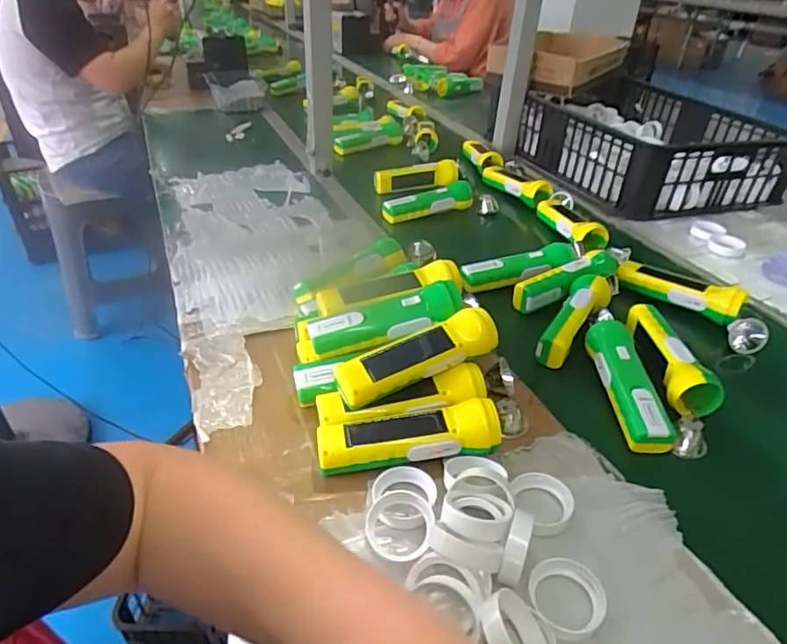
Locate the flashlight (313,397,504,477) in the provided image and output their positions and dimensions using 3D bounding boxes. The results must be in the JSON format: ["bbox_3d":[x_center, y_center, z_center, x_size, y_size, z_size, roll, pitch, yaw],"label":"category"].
[{"bbox_3d":[0.014,0.105,0.497,0.162,0.041,0.041,-3,35,-9],"label":"flashlight"}]

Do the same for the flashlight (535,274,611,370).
[{"bbox_3d":[0.228,-0.003,0.677,0.052,0.046,0.167,20,38,23],"label":"flashlight"}]

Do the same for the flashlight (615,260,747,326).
[{"bbox_3d":[0.390,-0.049,0.749,0.160,0.047,0.040,31,45,33],"label":"flashlight"}]

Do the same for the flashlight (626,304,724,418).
[{"bbox_3d":[0.312,0.039,0.621,0.047,0.044,0.155,1,34,-3],"label":"flashlight"}]

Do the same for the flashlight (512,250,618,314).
[{"bbox_3d":[0.246,-0.060,0.759,0.191,0.048,0.043,-18,41,-27],"label":"flashlight"}]

